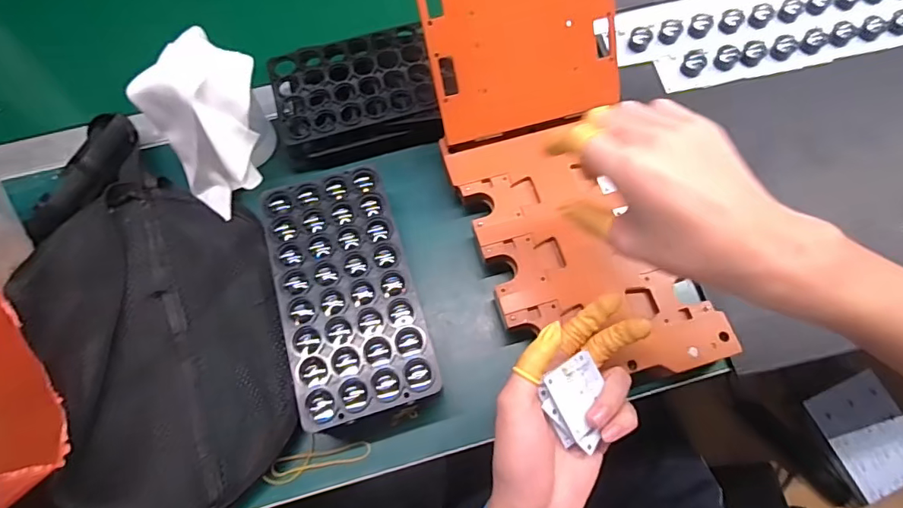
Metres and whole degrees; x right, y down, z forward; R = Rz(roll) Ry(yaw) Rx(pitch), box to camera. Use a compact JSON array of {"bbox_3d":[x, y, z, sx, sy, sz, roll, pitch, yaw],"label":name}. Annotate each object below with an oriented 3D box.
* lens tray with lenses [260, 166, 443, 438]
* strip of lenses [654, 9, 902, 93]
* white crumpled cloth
[{"bbox_3d":[-0.079,0.034,0.405,0.104,0.053,0.200,-16,70,-5],"label":"lens tray with lenses"},{"bbox_3d":[0.420,-0.226,0.509,0.424,0.015,0.042,-11,70,-3],"label":"strip of lenses"},{"bbox_3d":[-0.197,-0.111,0.416,0.089,0.091,0.109,34,74,13],"label":"white crumpled cloth"}]

